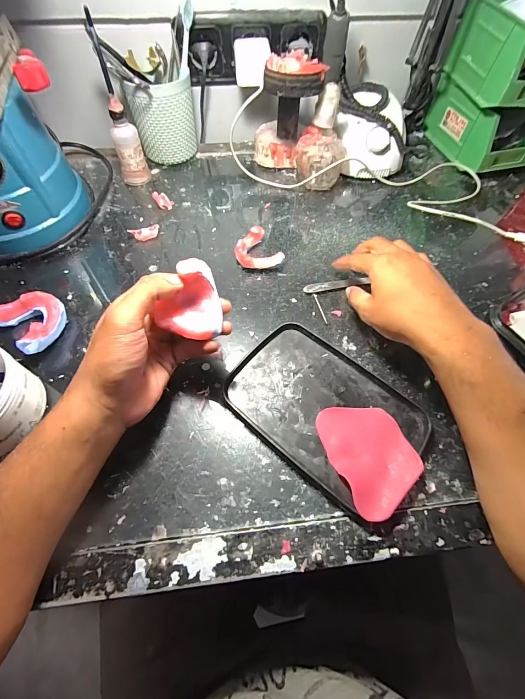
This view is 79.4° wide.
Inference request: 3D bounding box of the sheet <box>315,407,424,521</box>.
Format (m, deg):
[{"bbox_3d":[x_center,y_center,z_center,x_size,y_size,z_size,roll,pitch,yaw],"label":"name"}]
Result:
[{"bbox_3d":[0.096,0.091,0.280,0.069,0.018,0.094,-16,62,-11],"label":"sheet"}]

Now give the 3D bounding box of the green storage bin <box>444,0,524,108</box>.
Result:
[{"bbox_3d":[0.351,-0.411,0.439,0.095,0.079,0.170,-6,60,-5],"label":"green storage bin"}]

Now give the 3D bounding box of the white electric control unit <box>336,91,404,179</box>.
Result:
[{"bbox_3d":[0.169,-0.326,0.490,0.102,0.085,0.107,-10,61,-7],"label":"white electric control unit"}]

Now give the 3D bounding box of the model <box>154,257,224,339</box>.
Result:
[{"bbox_3d":[-0.061,-0.041,0.258,0.050,0.035,0.053,-7,60,-5],"label":"model"}]

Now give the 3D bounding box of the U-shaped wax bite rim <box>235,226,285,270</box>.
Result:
[{"bbox_3d":[-0.007,-0.123,0.403,0.051,0.023,0.060,-29,65,-17],"label":"U-shaped wax bite rim"}]

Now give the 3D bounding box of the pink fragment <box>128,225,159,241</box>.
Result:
[{"bbox_3d":[-0.157,-0.156,0.424,0.038,0.014,0.014,-20,62,-13],"label":"pink fragment"}]

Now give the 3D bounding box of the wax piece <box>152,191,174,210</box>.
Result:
[{"bbox_3d":[-0.144,-0.217,0.461,0.021,0.012,0.033,-31,65,-18],"label":"wax piece"}]

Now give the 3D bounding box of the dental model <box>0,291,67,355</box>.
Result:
[{"bbox_3d":[-0.244,-0.032,0.341,0.074,0.030,0.059,35,65,17],"label":"dental model"}]

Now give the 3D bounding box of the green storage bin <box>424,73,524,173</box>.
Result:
[{"bbox_3d":[0.356,-0.365,0.516,0.102,0.083,0.168,-13,61,-9],"label":"green storage bin"}]

